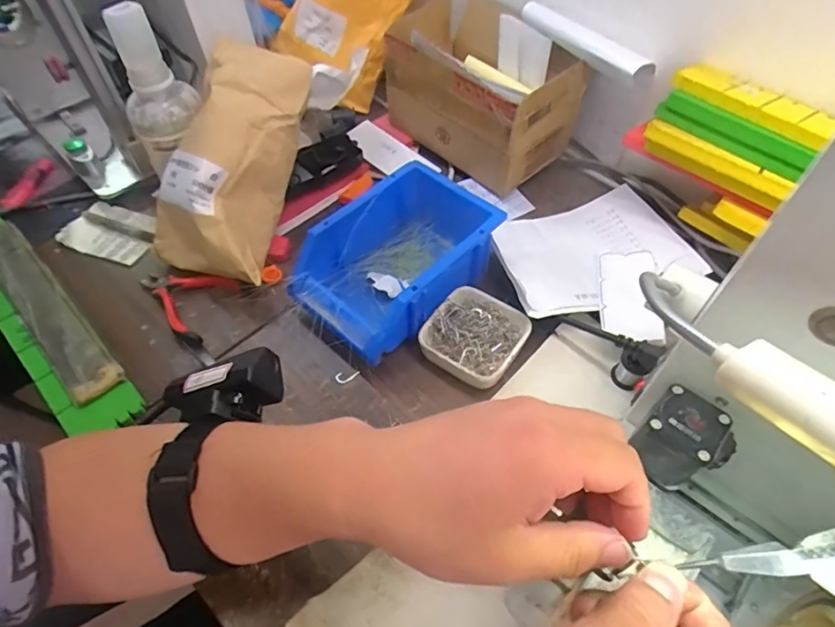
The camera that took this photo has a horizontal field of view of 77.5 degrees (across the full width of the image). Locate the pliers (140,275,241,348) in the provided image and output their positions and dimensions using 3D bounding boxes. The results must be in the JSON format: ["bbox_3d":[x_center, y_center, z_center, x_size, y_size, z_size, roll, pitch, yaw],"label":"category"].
[{"bbox_3d":[-0.240,-0.013,0.524,0.094,0.019,0.074,15,58,12],"label":"pliers"}]

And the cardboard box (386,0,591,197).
[{"bbox_3d":[0.072,-0.266,0.610,0.147,0.117,0.216,-39,63,-22],"label":"cardboard box"}]

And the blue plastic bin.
[{"bbox_3d":[-0.021,-0.049,0.501,0.125,0.075,0.185,39,65,25],"label":"blue plastic bin"}]

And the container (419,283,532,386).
[{"bbox_3d":[0.052,0.021,0.474,0.079,0.027,0.086,33,63,22],"label":"container"}]

